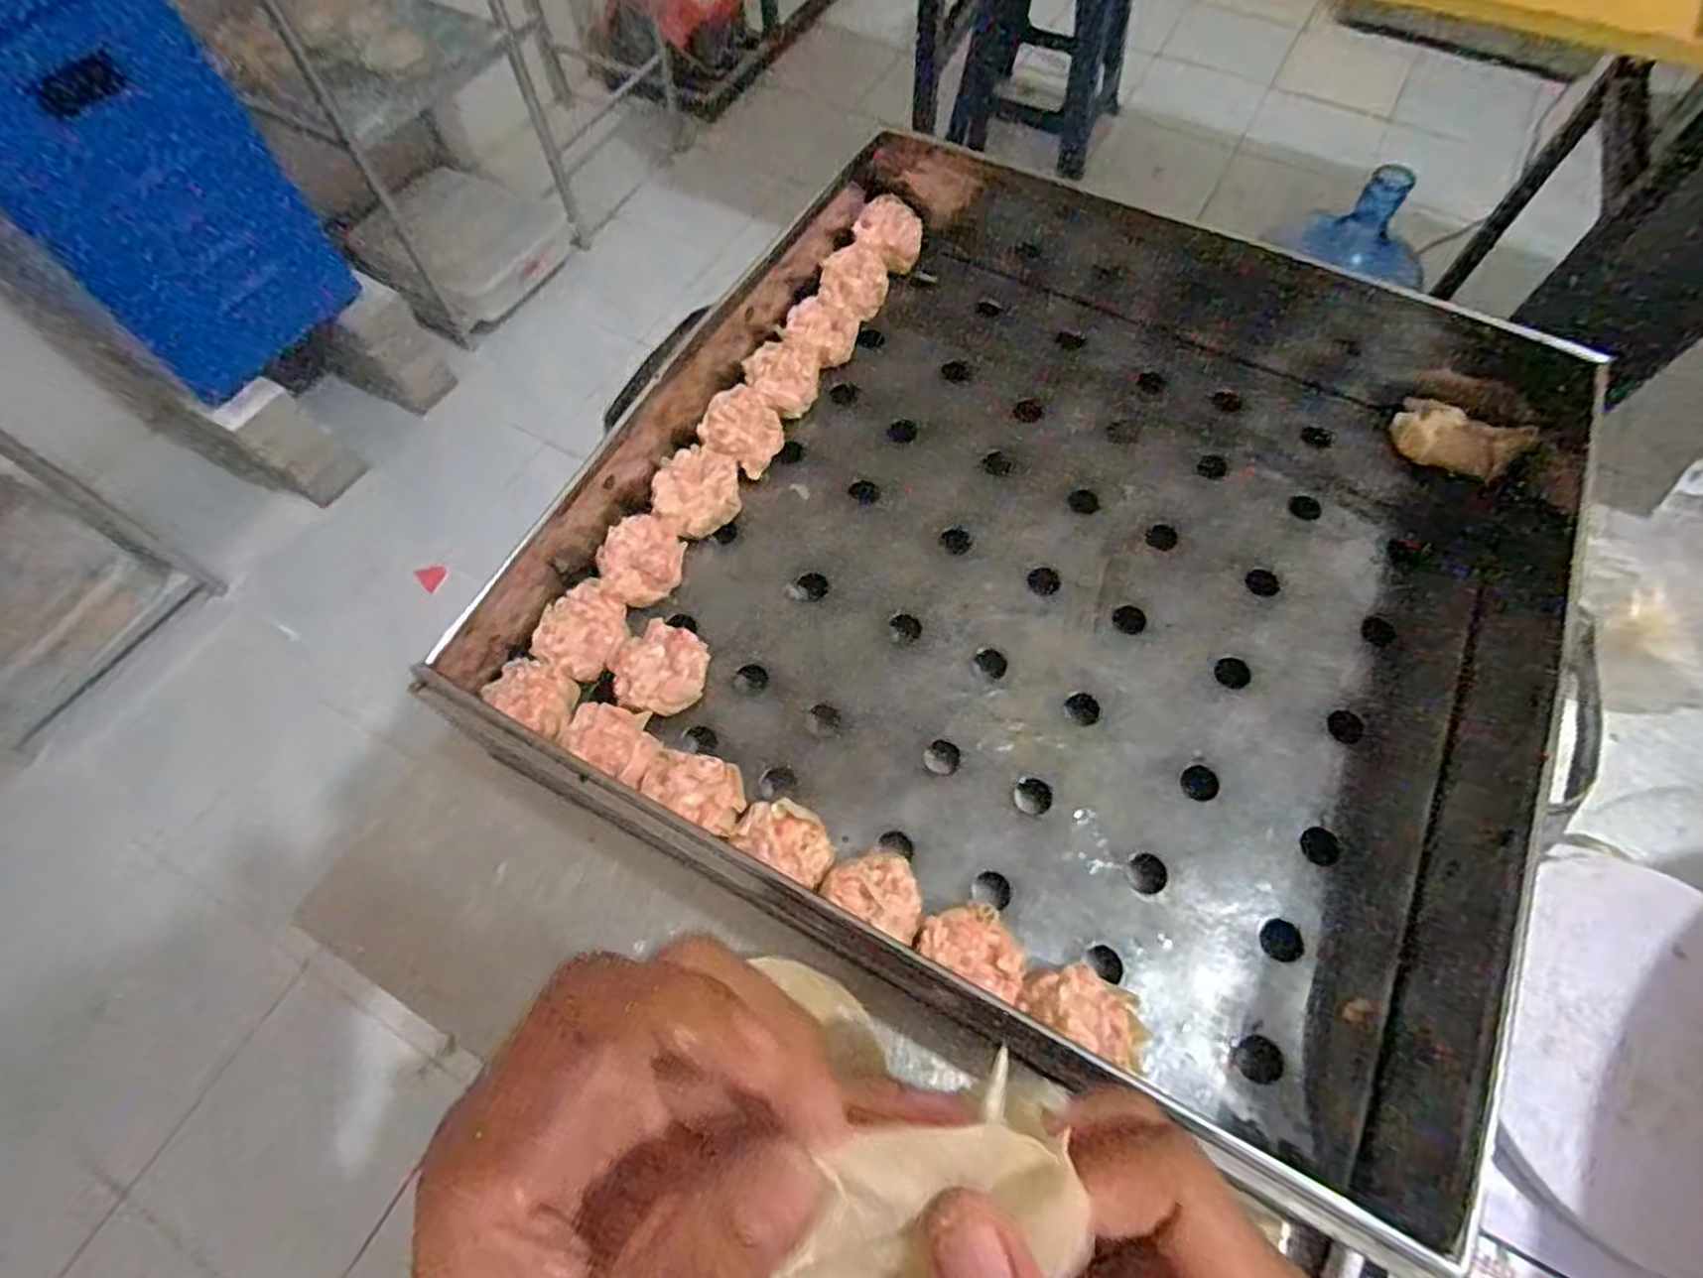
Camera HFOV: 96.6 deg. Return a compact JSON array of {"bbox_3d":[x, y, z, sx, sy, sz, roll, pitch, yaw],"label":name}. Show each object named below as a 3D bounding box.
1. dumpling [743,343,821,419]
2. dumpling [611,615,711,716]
[{"bbox_3d":[-0.037,-0.140,0.415,0.038,0.025,0.034,-10,65,-4],"label":"dumpling"},{"bbox_3d":[-0.087,0.017,0.347,0.037,0.028,0.041,41,71,18],"label":"dumpling"}]

